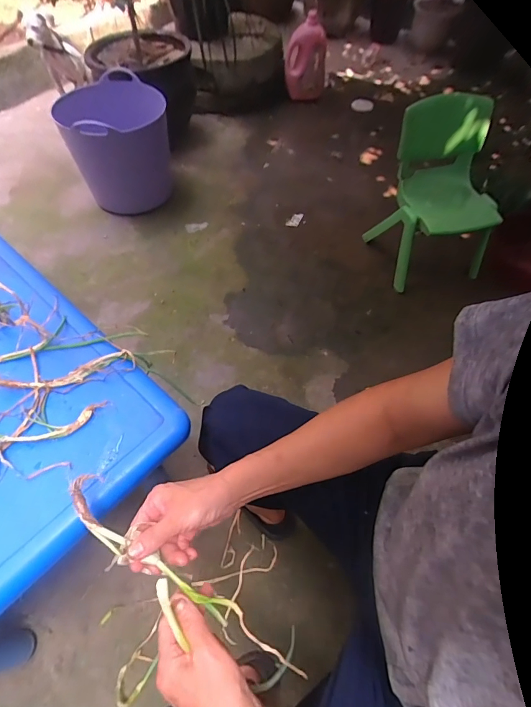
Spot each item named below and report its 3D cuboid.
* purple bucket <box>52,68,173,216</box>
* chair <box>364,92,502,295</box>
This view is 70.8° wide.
[{"bbox_3d":[-0.557,-0.798,1.466,0.369,0.369,0.353,-19,58,-11],"label":"purple bucket"},{"bbox_3d":[0.582,-0.520,1.254,0.331,0.457,0.342,-9,57,-5],"label":"chair"}]

